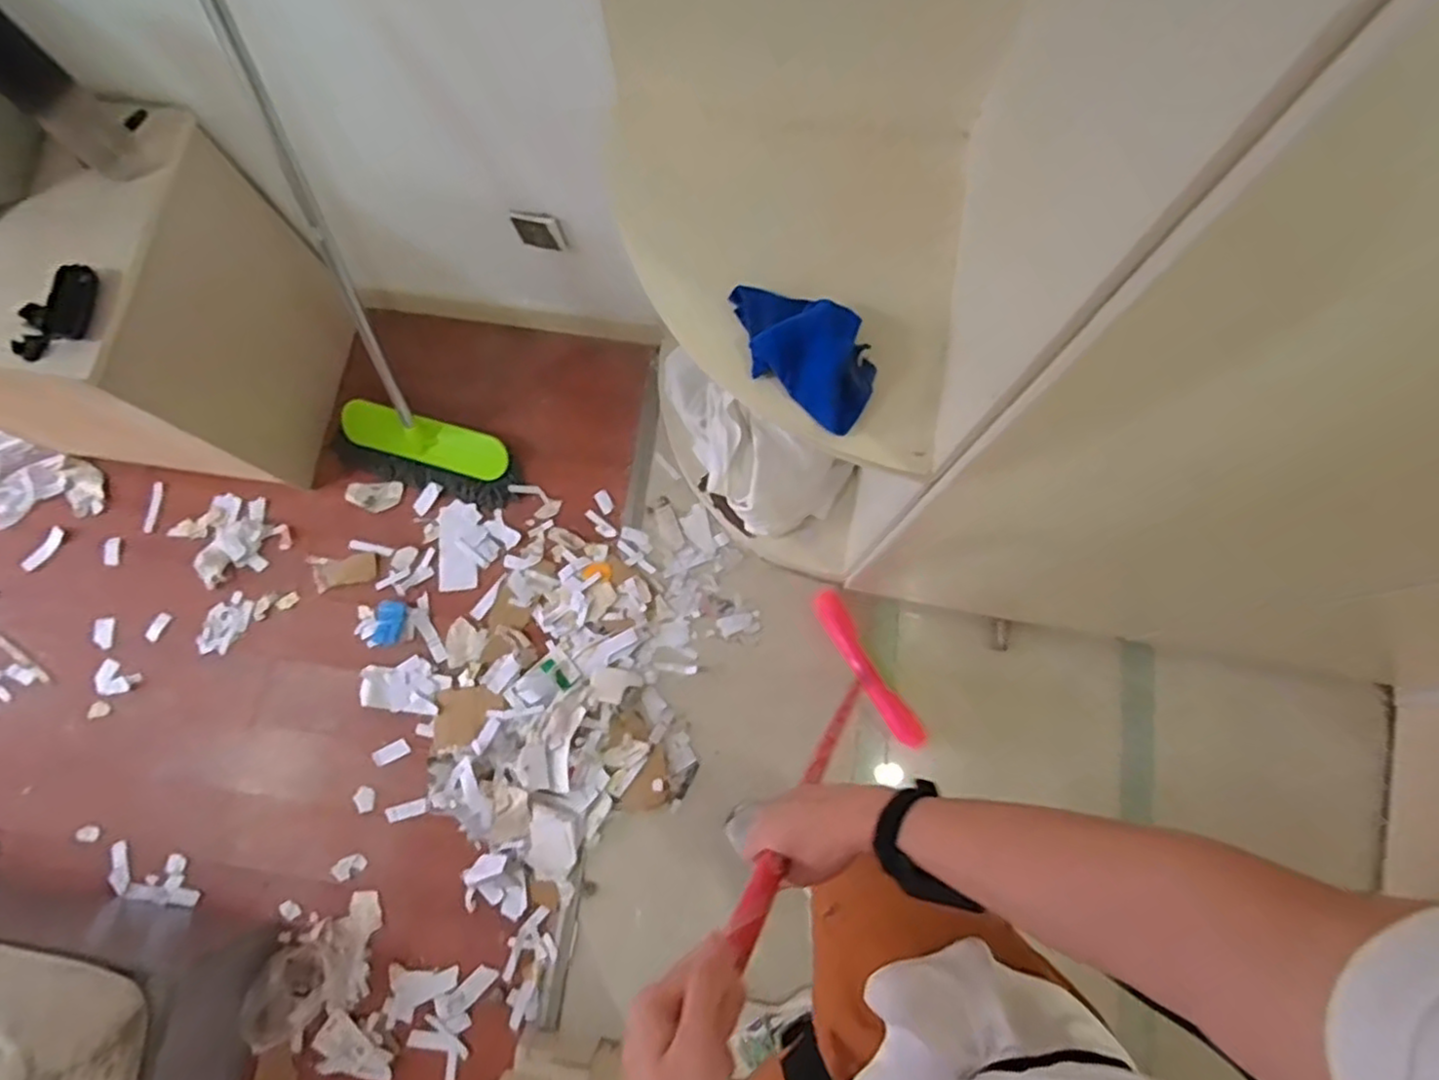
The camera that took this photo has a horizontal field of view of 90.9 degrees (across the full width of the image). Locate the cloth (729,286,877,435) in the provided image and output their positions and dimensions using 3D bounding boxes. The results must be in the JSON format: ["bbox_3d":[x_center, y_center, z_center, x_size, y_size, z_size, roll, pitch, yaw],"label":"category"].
[{"bbox_3d":[0.092,-0.217,0.780,0.195,0.054,0.105,40,80,8],"label":"cloth"}]

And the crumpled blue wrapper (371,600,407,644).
[{"bbox_3d":[-0.681,0.170,1.460,0.057,0.010,0.090,5,77,1],"label":"crumpled blue wrapper"}]

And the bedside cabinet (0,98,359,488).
[{"bbox_3d":[-1.078,-0.420,1.286,0.512,0.530,0.462,9,77,2],"label":"bedside cabinet"}]

